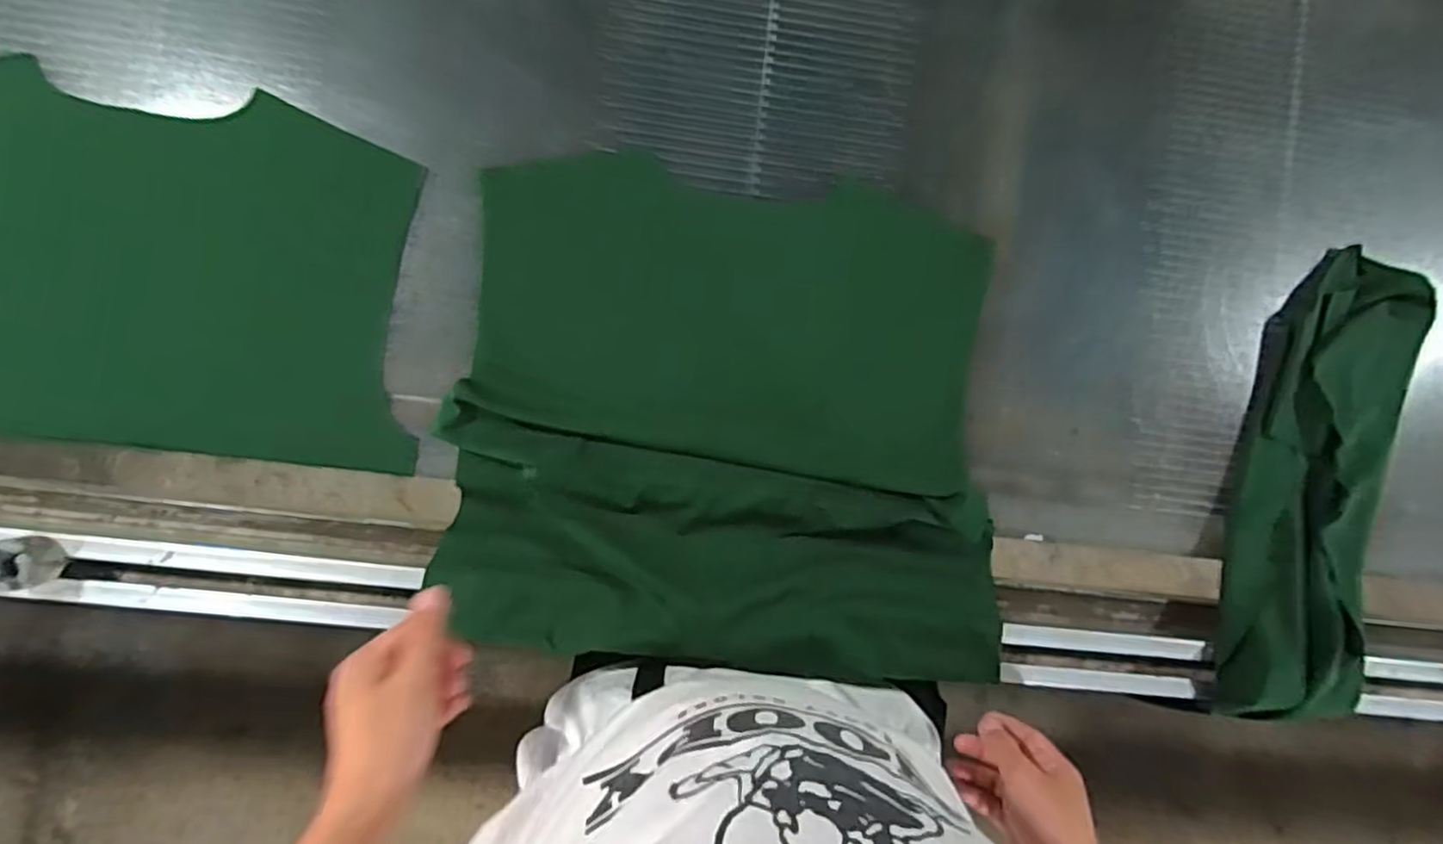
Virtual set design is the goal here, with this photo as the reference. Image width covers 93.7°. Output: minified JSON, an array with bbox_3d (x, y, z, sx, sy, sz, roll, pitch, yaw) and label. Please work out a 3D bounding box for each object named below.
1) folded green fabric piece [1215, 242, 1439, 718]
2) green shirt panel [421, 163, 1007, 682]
[{"bbox_3d":[0.548,0.056,0.612,0.141,0.052,0.434,16,89,-4],"label":"folded green fabric piece"},{"bbox_3d":[0.015,-0.003,0.574,0.457,0.034,0.403,5,89,-4],"label":"green shirt panel"}]

